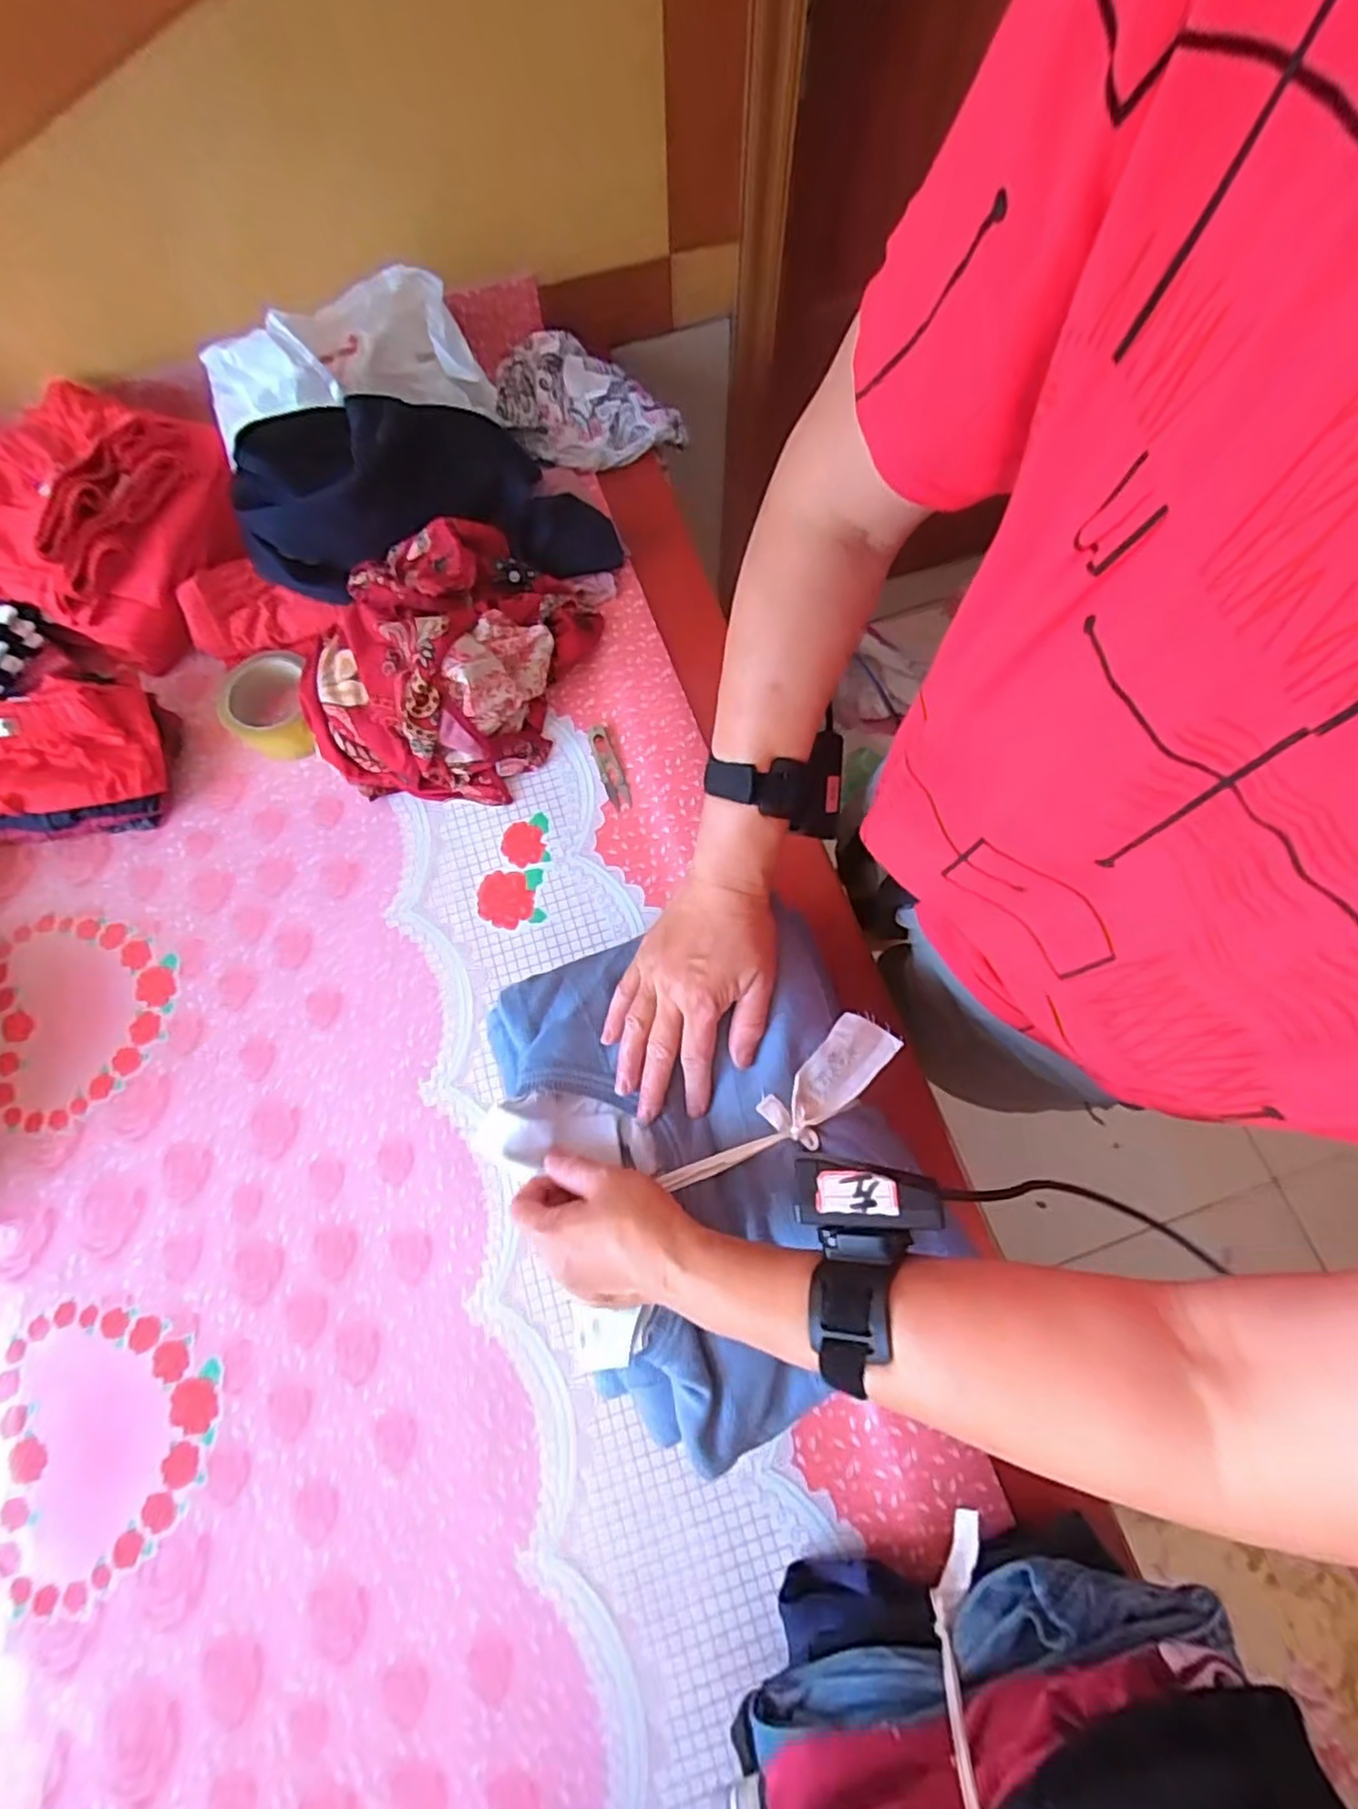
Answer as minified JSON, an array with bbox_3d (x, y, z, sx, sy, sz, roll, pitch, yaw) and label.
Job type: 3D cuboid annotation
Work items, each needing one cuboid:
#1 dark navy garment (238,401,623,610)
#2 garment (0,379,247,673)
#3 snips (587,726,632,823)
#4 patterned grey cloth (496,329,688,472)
[{"bbox_3d":[-0.242,-0.406,0.684,0.348,0.132,0.173,-12,71,-21],"label":"dark navy garment"},{"bbox_3d":[-0.560,-0.381,0.669,0.177,0.102,0.230,20,73,8],"label":"garment"},{"bbox_3d":[-0.069,-0.134,0.686,0.023,0.008,0.103,-19,72,-5],"label":"snips"},{"bbox_3d":[-0.097,-0.570,0.789,0.208,0.036,0.147,0,89,-12],"label":"patterned grey cloth"}]

